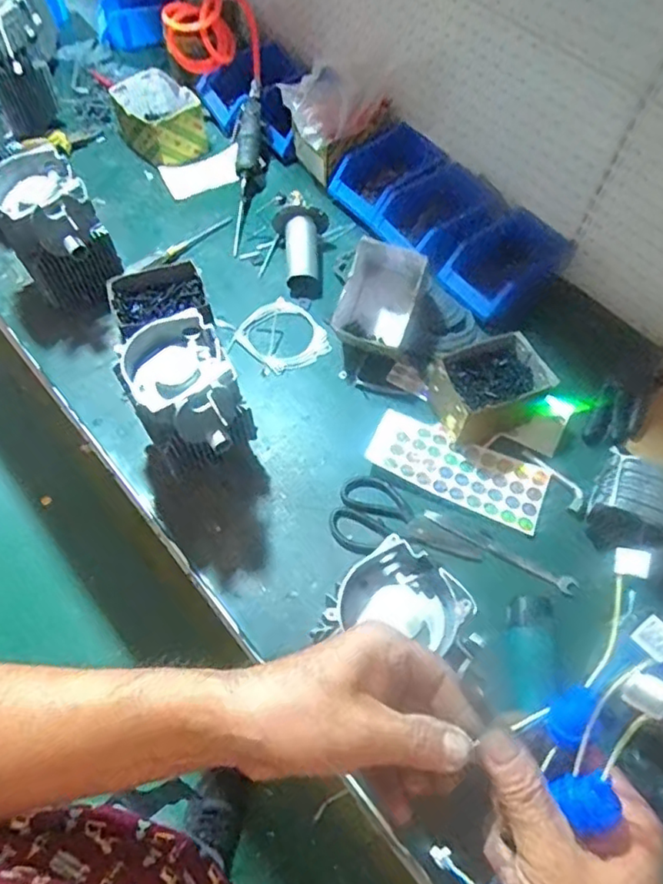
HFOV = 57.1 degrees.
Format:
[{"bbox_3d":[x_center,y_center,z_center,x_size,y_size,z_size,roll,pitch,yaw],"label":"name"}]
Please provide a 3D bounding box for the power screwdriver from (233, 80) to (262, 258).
[{"bbox_3d":[-0.156,-0.491,1.092,0.055,0.043,0.343,5,82,0],"label":"power screwdriver"}]

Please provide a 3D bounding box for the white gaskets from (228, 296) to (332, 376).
[{"bbox_3d":[-0.081,-0.165,0.956,0.138,0.013,0.137,1,61,-2],"label":"white gaskets"}]

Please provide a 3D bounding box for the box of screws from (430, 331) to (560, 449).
[{"bbox_3d":[0.220,-0.076,0.874,0.155,0.093,0.110,-21,64,-14],"label":"box of screws"}]

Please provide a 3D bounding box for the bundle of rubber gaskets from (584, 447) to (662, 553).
[{"bbox_3d":[0.384,0.085,0.768,0.118,0.097,0.089,25,63,11],"label":"bundle of rubber gaskets"}]

